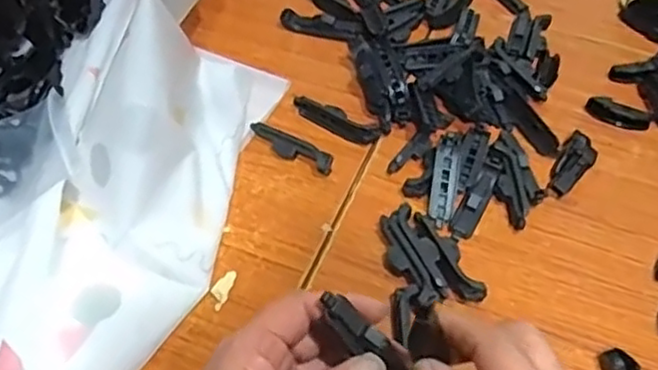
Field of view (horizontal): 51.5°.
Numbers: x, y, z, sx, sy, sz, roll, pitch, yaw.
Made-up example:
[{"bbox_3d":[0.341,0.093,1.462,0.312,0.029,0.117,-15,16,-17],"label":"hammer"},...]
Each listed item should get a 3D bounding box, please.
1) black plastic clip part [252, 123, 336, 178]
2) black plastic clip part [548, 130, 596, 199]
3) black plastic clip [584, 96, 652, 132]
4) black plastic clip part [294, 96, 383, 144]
[{"bbox_3d":[-0.030,-0.031,0.537,0.074,0.017,0.017,32,57,20],"label":"black plastic clip part"},{"bbox_3d":[0.192,-0.016,0.537,0.025,0.017,0.061,28,55,18],"label":"black plastic clip part"},{"bbox_3d":[0.245,-0.061,0.576,0.054,0.017,0.015,19,53,11],"label":"black plastic clip"},{"bbox_3d":[0.007,-0.056,0.561,0.074,0.011,0.020,31,56,20],"label":"black plastic clip part"}]

